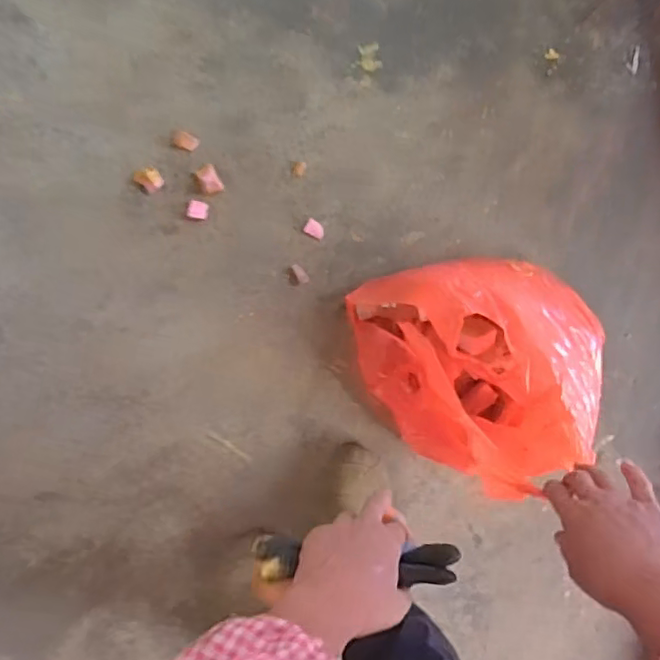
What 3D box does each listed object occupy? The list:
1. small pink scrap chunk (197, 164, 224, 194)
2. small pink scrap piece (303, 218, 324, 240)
[{"bbox_3d":[-0.162,-0.201,0.797,0.028,0.018,0.037,-28,101,-1],"label":"small pink scrap chunk"},{"bbox_3d":[-0.020,-0.141,0.830,0.029,0.004,0.022,30,95,-8],"label":"small pink scrap piece"}]

